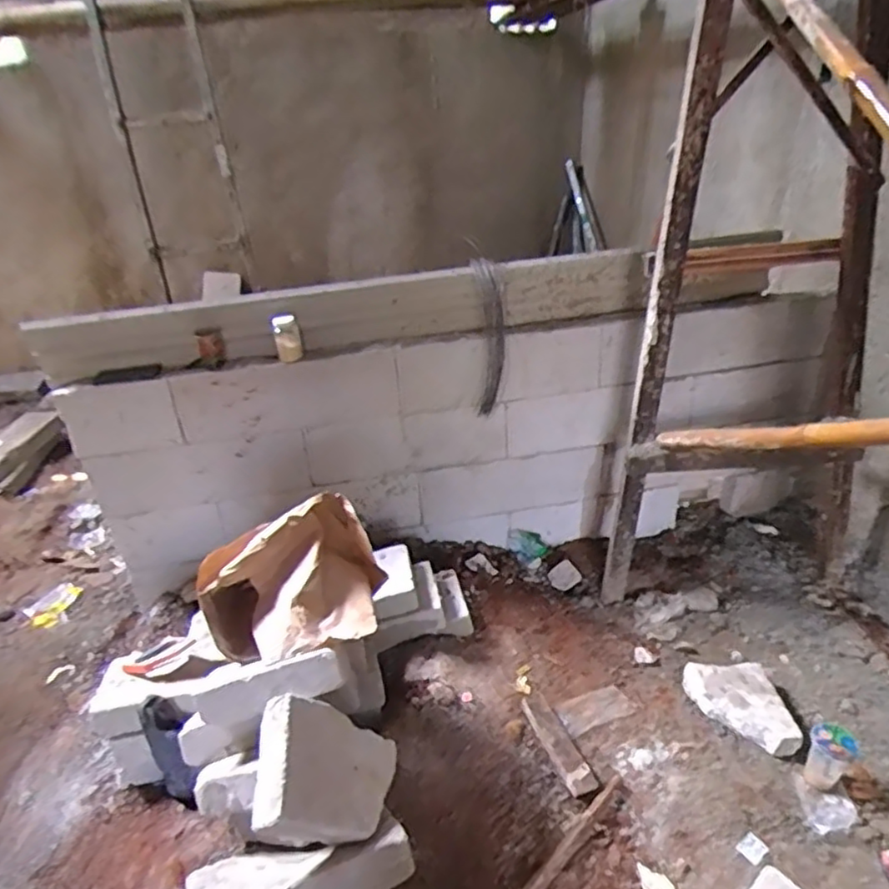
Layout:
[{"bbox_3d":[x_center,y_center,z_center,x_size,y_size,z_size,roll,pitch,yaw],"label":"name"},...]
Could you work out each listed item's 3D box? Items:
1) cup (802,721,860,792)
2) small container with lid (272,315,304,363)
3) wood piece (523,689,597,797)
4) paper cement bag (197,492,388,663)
[{"bbox_3d":[0.860,0.693,1.442,0.084,0.141,0.078,-3,31,1],"label":"cup"},{"bbox_3d":[-0.401,-0.267,1.662,0.069,0.124,0.064,-10,31,-11],"label":"small container with lid"},{"bbox_3d":[0.264,0.692,1.512,0.062,0.026,0.250,-16,46,-20],"label":"wood piece"},{"bbox_3d":[-0.290,0.298,1.311,0.366,0.217,0.272,-18,34,-23],"label":"paper cement bag"}]

